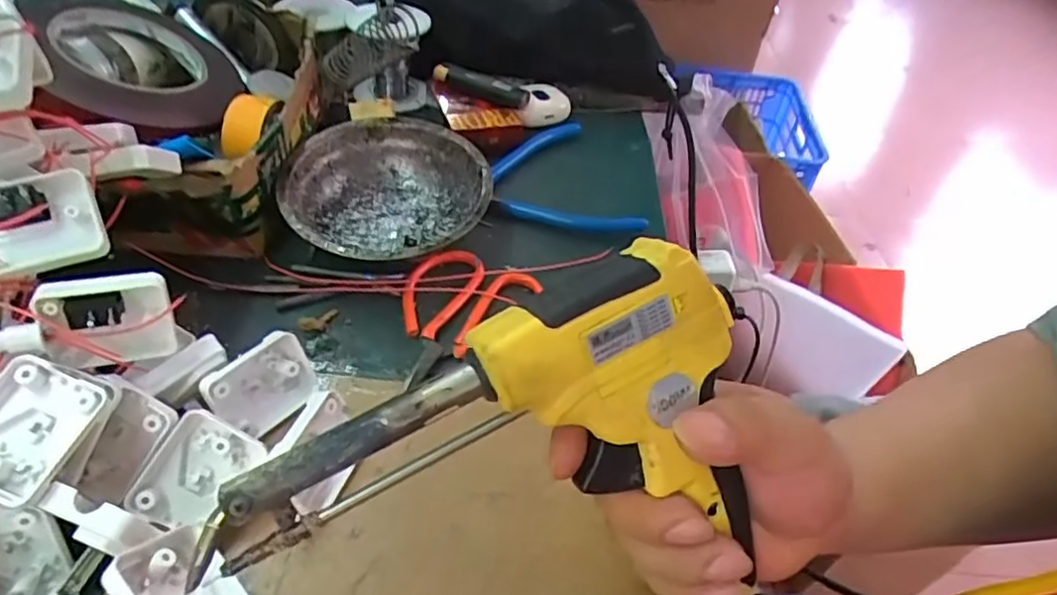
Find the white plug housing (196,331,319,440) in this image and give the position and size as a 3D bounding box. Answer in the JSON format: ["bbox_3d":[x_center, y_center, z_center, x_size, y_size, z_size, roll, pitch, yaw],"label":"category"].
[{"bbox_3d":[-0.131,0.044,0.317,0.017,0.040,0.047,-2,32,45],"label":"white plug housing"}]

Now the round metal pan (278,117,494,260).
[{"bbox_3d":[-0.089,-0.062,0.417,0.124,0.044,0.120,3,45,-3],"label":"round metal pan"}]

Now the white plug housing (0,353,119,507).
[{"bbox_3d":[-0.190,0.049,0.249,0.040,0.017,0.052,30,63,-11],"label":"white plug housing"}]

